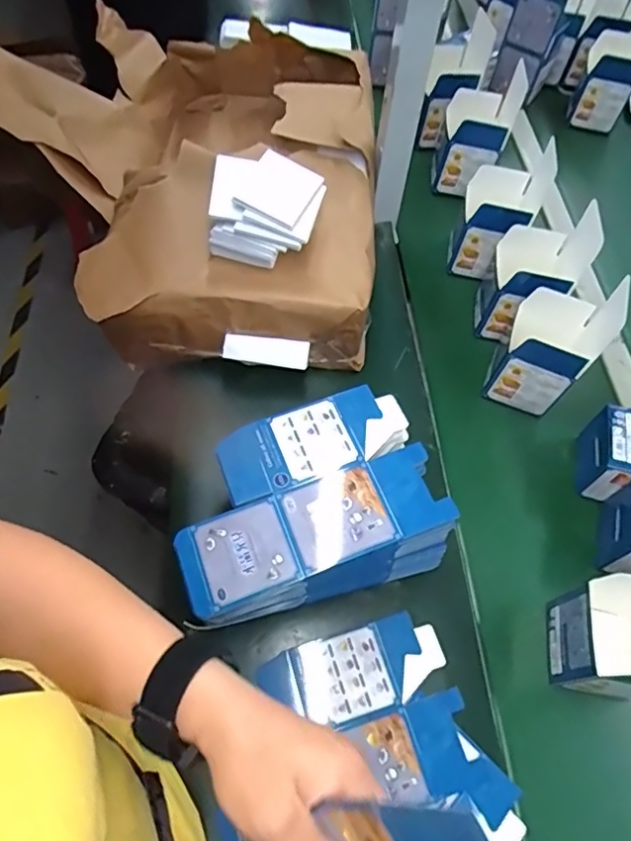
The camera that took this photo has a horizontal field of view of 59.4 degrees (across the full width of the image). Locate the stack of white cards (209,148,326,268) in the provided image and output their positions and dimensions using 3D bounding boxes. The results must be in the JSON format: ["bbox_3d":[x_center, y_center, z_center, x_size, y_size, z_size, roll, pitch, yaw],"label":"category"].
[{"bbox_3d":[-0.059,-0.242,0.649,0.124,0.063,0.107,9,59,4],"label":"stack of white cards"}]

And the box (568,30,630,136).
[{"bbox_3d":[0.511,-0.602,0.952,0.094,0.153,0.096,25,61,13],"label":"box"}]

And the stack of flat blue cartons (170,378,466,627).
[{"bbox_3d":[-0.012,0.096,0.559,0.241,0.131,0.166,-20,61,-13],"label":"stack of flat blue cartons"}]

